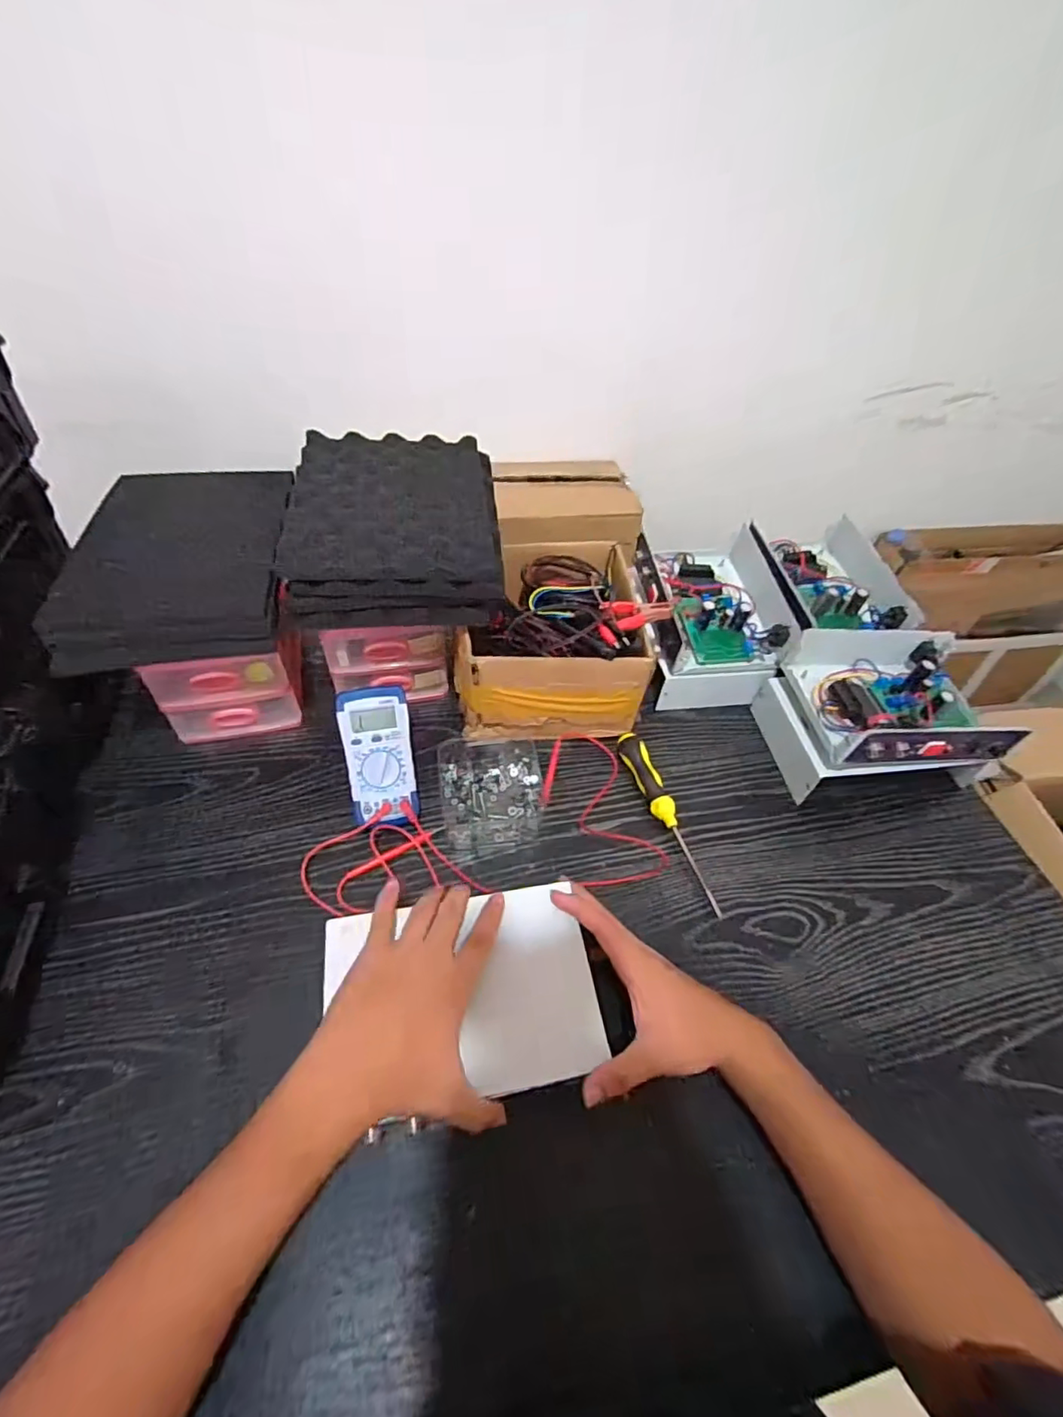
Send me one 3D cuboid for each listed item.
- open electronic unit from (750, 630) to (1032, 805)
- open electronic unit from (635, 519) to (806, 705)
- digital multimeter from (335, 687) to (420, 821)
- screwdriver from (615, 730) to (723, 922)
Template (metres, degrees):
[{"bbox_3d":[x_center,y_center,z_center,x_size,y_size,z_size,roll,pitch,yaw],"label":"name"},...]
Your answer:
[{"bbox_3d":[0.390,0.007,0.656,0.203,0.116,0.160,-4,51,-8],"label":"open electronic unit"},{"bbox_3d":[0.225,-0.118,0.734,0.159,0.104,0.218,-3,51,-7],"label":"open electronic unit"},{"bbox_3d":[-0.155,0.047,0.582,0.065,0.033,0.134,-8,91,-14],"label":"digital multimeter"},{"bbox_3d":[0.146,0.114,0.606,0.027,0.022,0.209,-14,53,-16],"label":"screwdriver"}]

